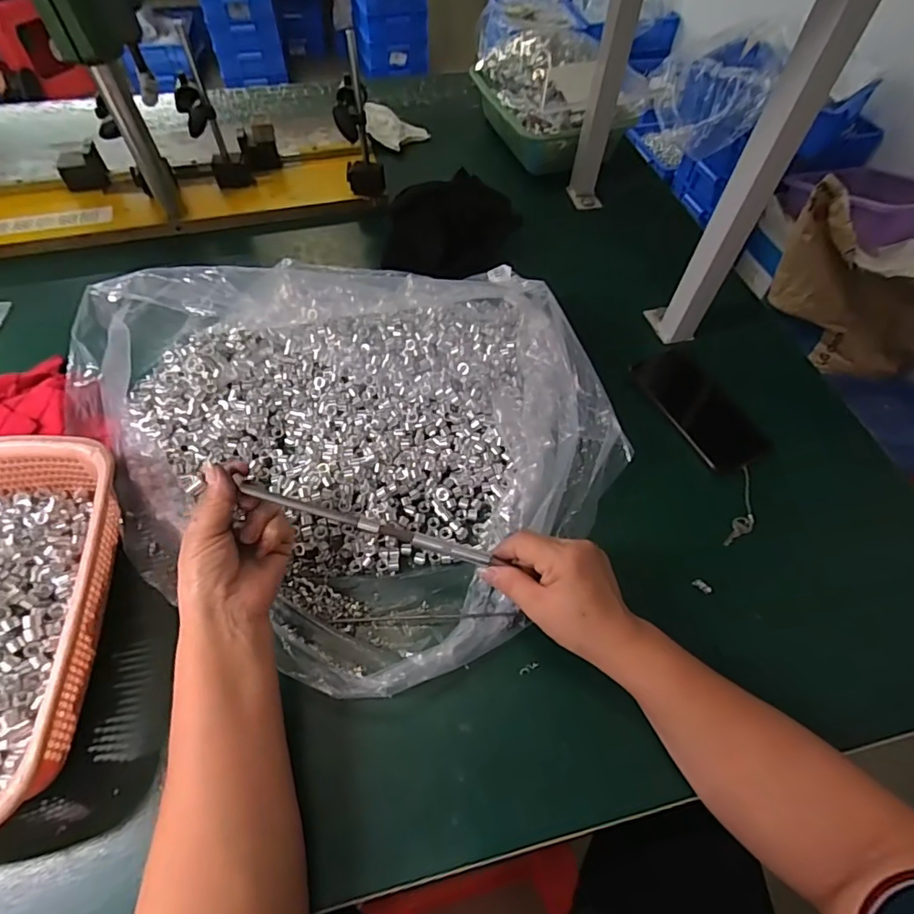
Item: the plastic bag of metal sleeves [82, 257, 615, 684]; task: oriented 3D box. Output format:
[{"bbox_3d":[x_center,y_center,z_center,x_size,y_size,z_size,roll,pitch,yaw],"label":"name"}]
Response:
[{"bbox_3d":[-0.101,-0.067,0.489,0.473,0.125,0.423,36,62,20],"label":"plastic bag of metal sleeves"}]

